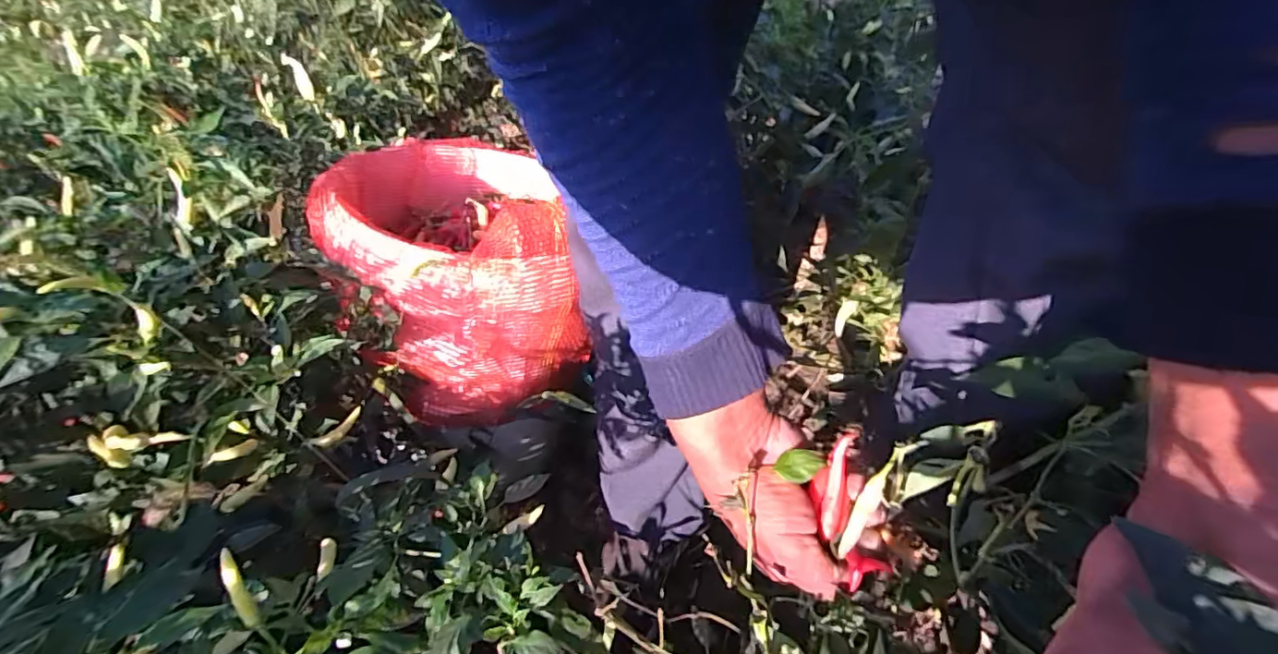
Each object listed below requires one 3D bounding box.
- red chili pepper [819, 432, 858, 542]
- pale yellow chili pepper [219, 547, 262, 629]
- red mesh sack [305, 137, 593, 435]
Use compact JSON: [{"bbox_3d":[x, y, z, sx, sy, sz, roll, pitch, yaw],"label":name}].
[{"bbox_3d":[0.123,0.098,0.354,0.016,0.065,0.012,7,0,19],"label":"red chili pepper"},{"bbox_3d":[-0.170,0.111,0.241,0.006,0.037,0.005,-17,11,-14],"label":"pale yellow chili pepper"},{"bbox_3d":[-0.208,-0.066,0.653,0.215,0.223,0.334,-17,37,-14],"label":"red mesh sack"}]

